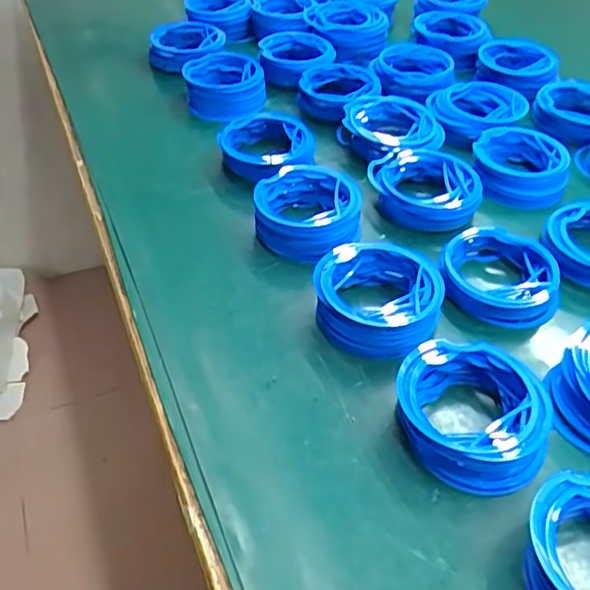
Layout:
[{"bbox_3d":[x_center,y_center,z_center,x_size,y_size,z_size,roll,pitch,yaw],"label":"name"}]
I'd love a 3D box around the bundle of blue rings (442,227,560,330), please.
[{"bbox_3d":[0.178,-0.018,0.534,0.096,0.031,0.088,15,46,14],"label":"bundle of blue rings"}]

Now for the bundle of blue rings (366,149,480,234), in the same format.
[{"bbox_3d":[0.128,-0.107,0.627,0.108,0.038,0.084,3,44,2],"label":"bundle of blue rings"}]

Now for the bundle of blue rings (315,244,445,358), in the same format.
[{"bbox_3d":[0.067,0.003,0.504,0.098,0.037,0.102,0,44,0],"label":"bundle of blue rings"}]

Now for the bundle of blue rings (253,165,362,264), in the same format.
[{"bbox_3d":[0.012,-0.080,0.592,0.100,0.038,0.104,2,44,1],"label":"bundle of blue rings"}]

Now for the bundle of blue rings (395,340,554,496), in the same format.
[{"bbox_3d":[0.120,0.080,0.426,0.097,0.032,0.094,0,44,0],"label":"bundle of blue rings"}]

